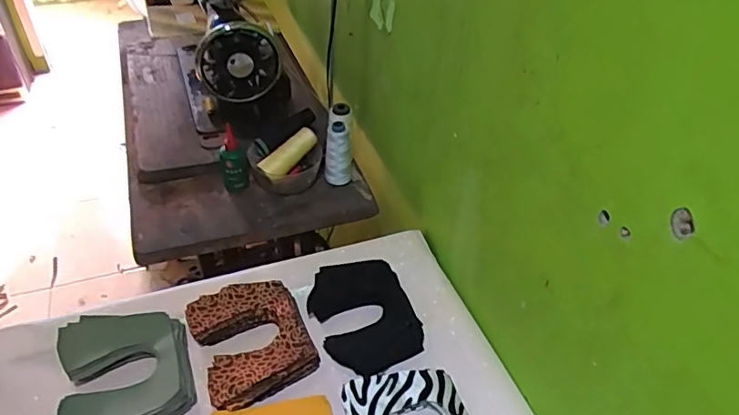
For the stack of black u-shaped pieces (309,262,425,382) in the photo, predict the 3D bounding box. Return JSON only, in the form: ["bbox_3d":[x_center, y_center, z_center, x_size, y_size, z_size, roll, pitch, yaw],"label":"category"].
[{"bbox_3d":[-0.005,0.141,0.705,0.127,0.027,0.156,-14,45,-19],"label":"stack of black u-shaped pieces"}]

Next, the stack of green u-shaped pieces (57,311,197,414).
[{"bbox_3d":[-0.280,0.190,0.615,0.135,0.043,0.160,-13,45,-18],"label":"stack of green u-shaped pieces"}]

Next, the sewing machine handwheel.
[{"bbox_3d":[-0.217,-0.242,0.884,0.130,0.122,0.038,-9,44,-14],"label":"sewing machine handwheel"}]

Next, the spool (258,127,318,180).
[{"bbox_3d":[-0.131,-0.091,0.889,0.034,0.033,0.115,32,63,28],"label":"spool"}]

